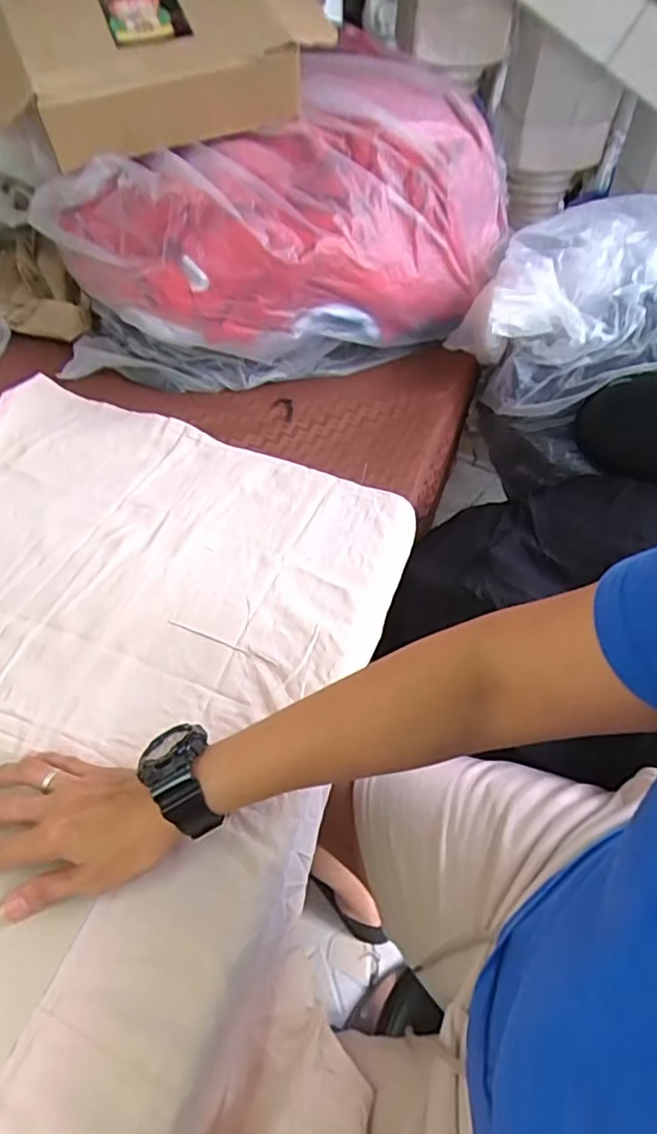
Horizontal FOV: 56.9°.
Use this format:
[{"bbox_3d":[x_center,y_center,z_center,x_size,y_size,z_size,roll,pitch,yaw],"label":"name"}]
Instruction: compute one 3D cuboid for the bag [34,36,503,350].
[{"bbox_3d":[-0.025,-0.411,0.719,0.522,0.214,0.272,-29,56,-22],"label":"bag"}]

